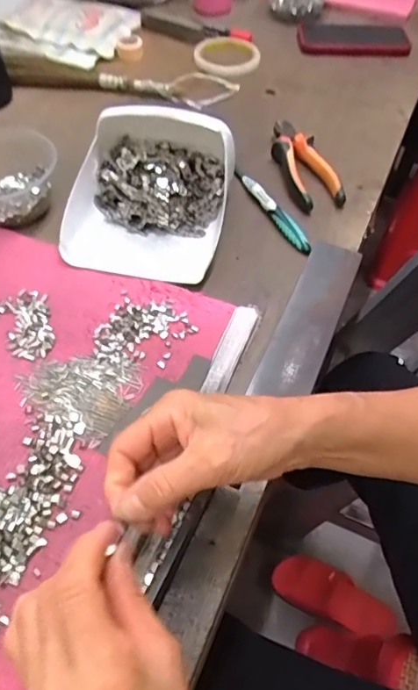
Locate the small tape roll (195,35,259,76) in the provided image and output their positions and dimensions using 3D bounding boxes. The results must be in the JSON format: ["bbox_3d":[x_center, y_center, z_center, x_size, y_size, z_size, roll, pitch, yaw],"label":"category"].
[{"bbox_3d":[0.023,-0.430,0.780,0.100,0.017,0.092,2,55,-2],"label":"small tape roll"}]

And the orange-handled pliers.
[{"bbox_3d":[0.107,-0.212,0.608,0.051,0.018,0.150,-12,57,-11],"label":"orange-handled pliers"}]

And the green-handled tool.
[{"bbox_3d":[0.067,-0.149,0.565,0.012,0.010,0.139,-23,60,-18],"label":"green-handled tool"}]

